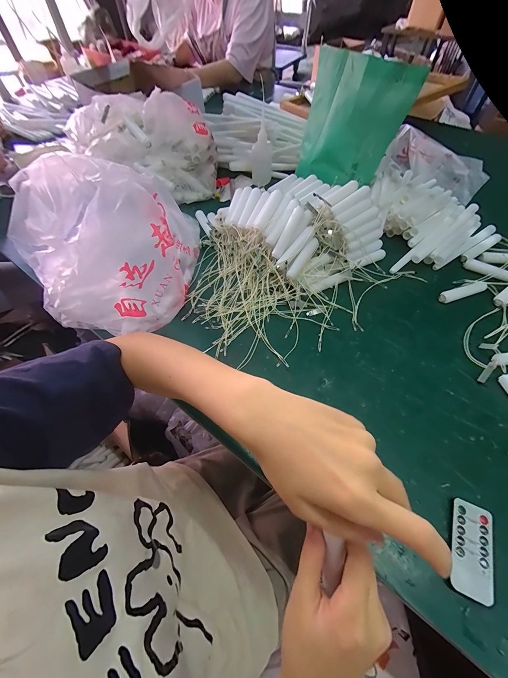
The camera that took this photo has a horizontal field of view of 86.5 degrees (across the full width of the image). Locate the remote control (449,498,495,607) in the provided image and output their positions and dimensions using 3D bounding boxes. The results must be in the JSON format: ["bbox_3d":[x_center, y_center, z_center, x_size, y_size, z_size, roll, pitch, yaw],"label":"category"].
[{"bbox_3d":[0.227,0.216,0.280,0.039,0.004,0.083,19,58,13],"label":"remote control"}]

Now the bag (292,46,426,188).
[{"bbox_3d":[0.197,-0.440,0.544,0.189,0.180,0.132,9,56,7],"label":"bag"}]

